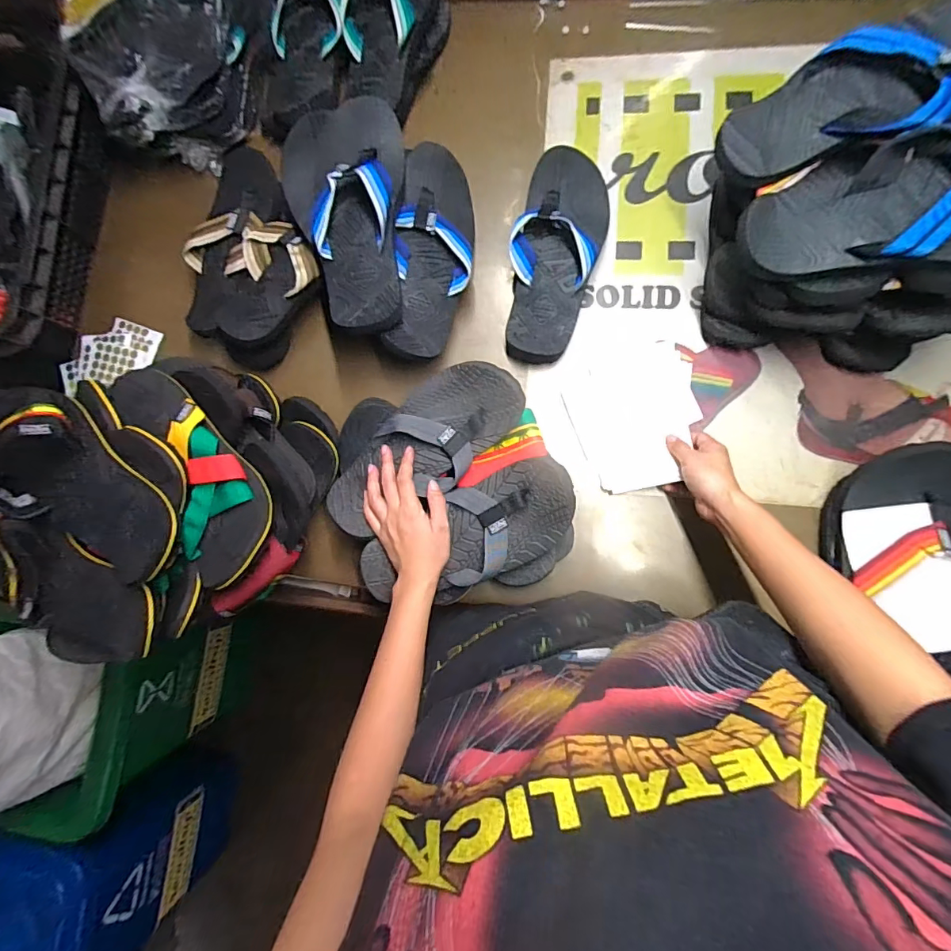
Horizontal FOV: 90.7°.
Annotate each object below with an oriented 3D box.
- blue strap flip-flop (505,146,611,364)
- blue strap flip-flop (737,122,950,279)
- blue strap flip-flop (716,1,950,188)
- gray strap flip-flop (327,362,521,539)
[{"bbox_3d":[0.100,-0.285,0.606,0.111,0.055,0.265,16,86,9],"label":"blue strap flip-flop"},{"bbox_3d":[0.377,-0.245,0.419,0.249,0.044,0.128,-2,83,21],"label":"blue strap flip-flop"},{"bbox_3d":[0.363,-0.354,0.429,0.251,0.051,0.117,-10,82,24],"label":"blue strap flip-flop"},{"bbox_3d":[-0.063,-0.033,0.538,0.250,0.035,0.108,-37,80,7],"label":"gray strap flip-flop"}]

